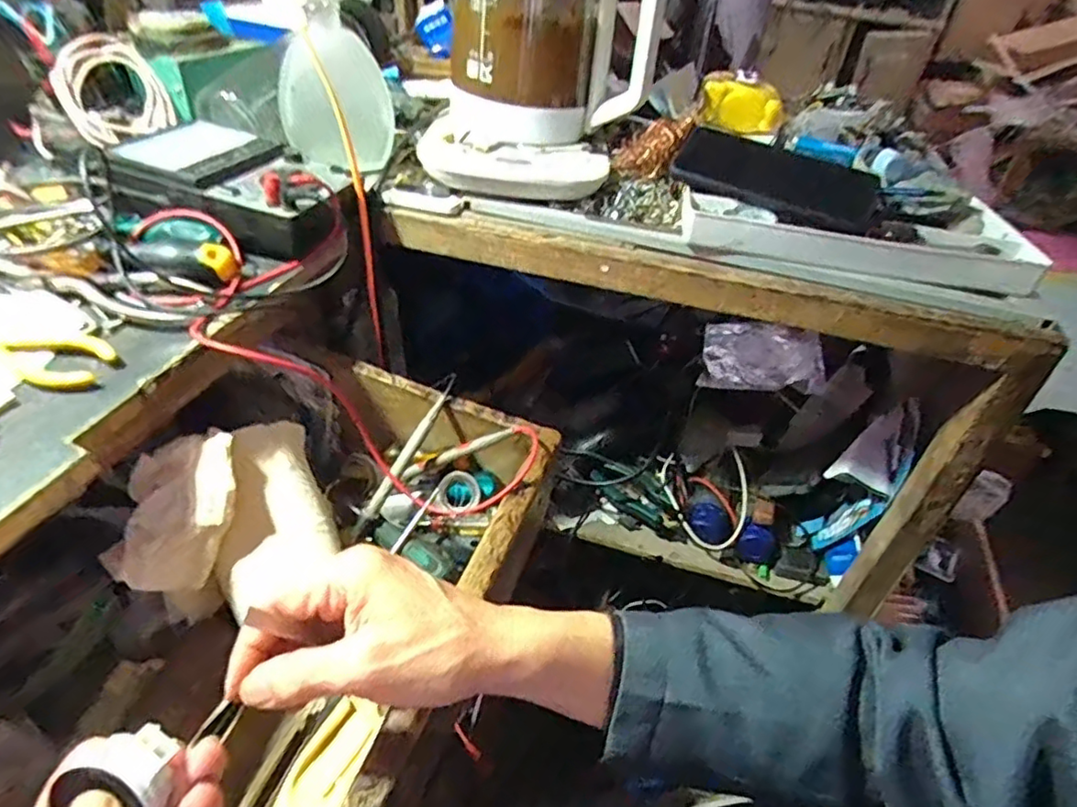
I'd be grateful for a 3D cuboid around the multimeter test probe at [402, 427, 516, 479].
[{"bbox_3d":[-0.066,0.039,0.507,0.105,0.008,0.014,-23,38,17],"label":"multimeter test probe"}]

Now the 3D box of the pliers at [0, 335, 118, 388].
[{"bbox_3d":[-0.305,-0.029,0.366,0.098,0.010,0.035,6,41,-1],"label":"pliers"}]

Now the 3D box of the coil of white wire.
[{"bbox_3d":[-0.383,-0.279,0.554,0.020,0.084,0.084,1,32,46],"label":"coil of white wire"}]

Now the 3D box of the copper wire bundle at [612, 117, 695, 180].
[{"bbox_3d":[0.103,-0.234,0.566,0.065,0.043,0.059,12,41,6],"label":"copper wire bundle"}]

